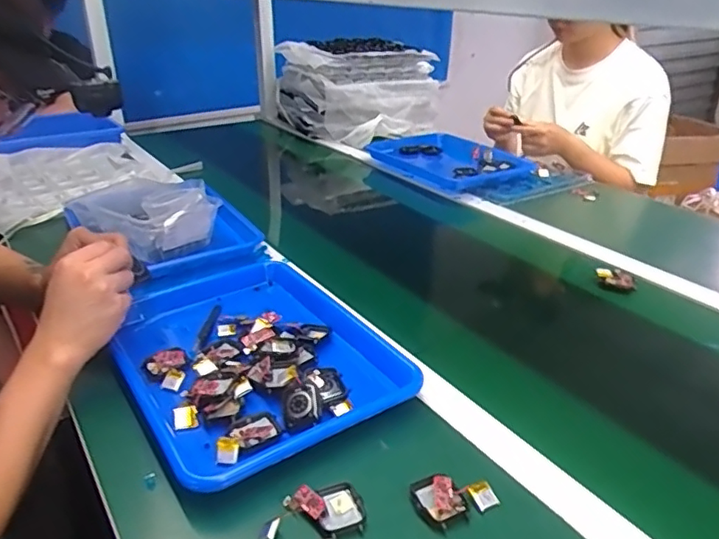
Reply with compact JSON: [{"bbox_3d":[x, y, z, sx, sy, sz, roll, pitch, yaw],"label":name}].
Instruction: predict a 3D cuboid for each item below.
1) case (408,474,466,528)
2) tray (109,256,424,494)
[{"bbox_3d":[0.065,0.189,0.476,0.038,0.012,0.045,-9,29,-17],"label":"case"},{"bbox_3d":[-0.121,0.092,0.642,0.250,0.034,0.326,-18,33,-31],"label":"tray"}]

